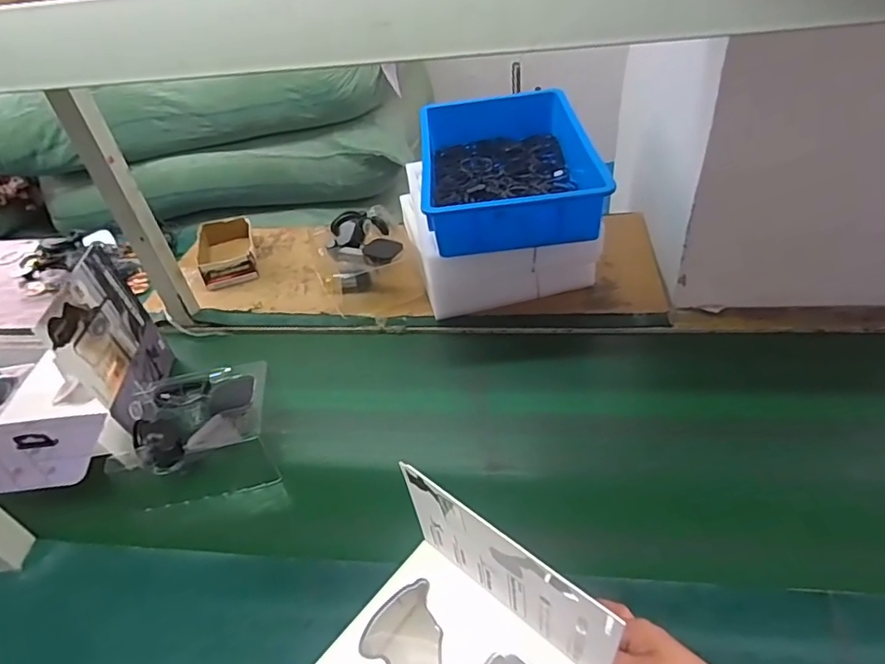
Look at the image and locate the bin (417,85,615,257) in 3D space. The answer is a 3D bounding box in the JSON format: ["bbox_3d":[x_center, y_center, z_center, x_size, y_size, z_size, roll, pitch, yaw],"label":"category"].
[{"bbox_3d":[0.103,-0.289,0.938,0.267,0.090,0.412,-6,40,2],"label":"bin"}]

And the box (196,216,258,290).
[{"bbox_3d":[-0.436,-0.163,1.113,0.118,0.056,0.187,-19,41,-13],"label":"box"}]

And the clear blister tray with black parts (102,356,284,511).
[{"bbox_3d":[-0.335,0.127,0.748,0.194,0.071,0.171,-12,40,-6],"label":"clear blister tray with black parts"}]

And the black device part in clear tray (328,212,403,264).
[{"bbox_3d":[-0.144,-0.167,0.973,0.107,0.040,0.160,-20,42,-15],"label":"black device part in clear tray"}]

